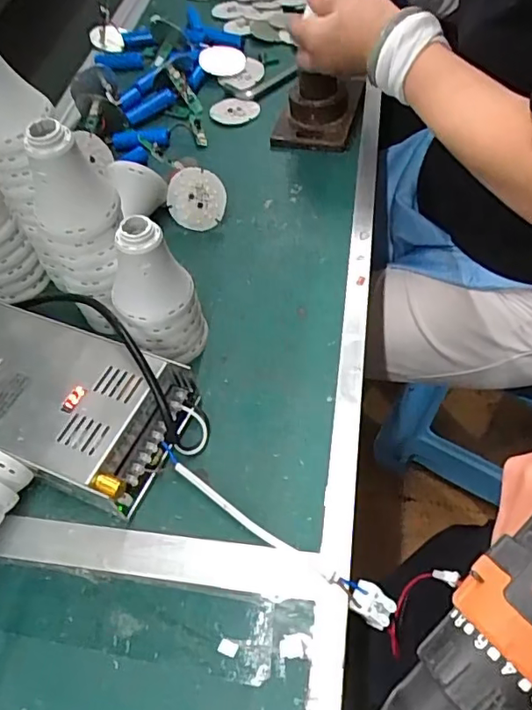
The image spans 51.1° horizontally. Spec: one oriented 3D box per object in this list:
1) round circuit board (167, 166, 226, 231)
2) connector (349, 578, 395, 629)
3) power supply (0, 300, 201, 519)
[{"bbox_3d":[-0.074,-0.162,0.580,0.060,0.061,0.010,-9,22,19],"label":"round circuit board"},{"bbox_3d":[0.072,0.168,0.374,0.030,0.010,0.022,42,78,-1],"label":"connector"},{"bbox_3d":[-0.175,0.027,0.446,0.216,0.044,0.124,18,59,18],"label":"power supply"}]

